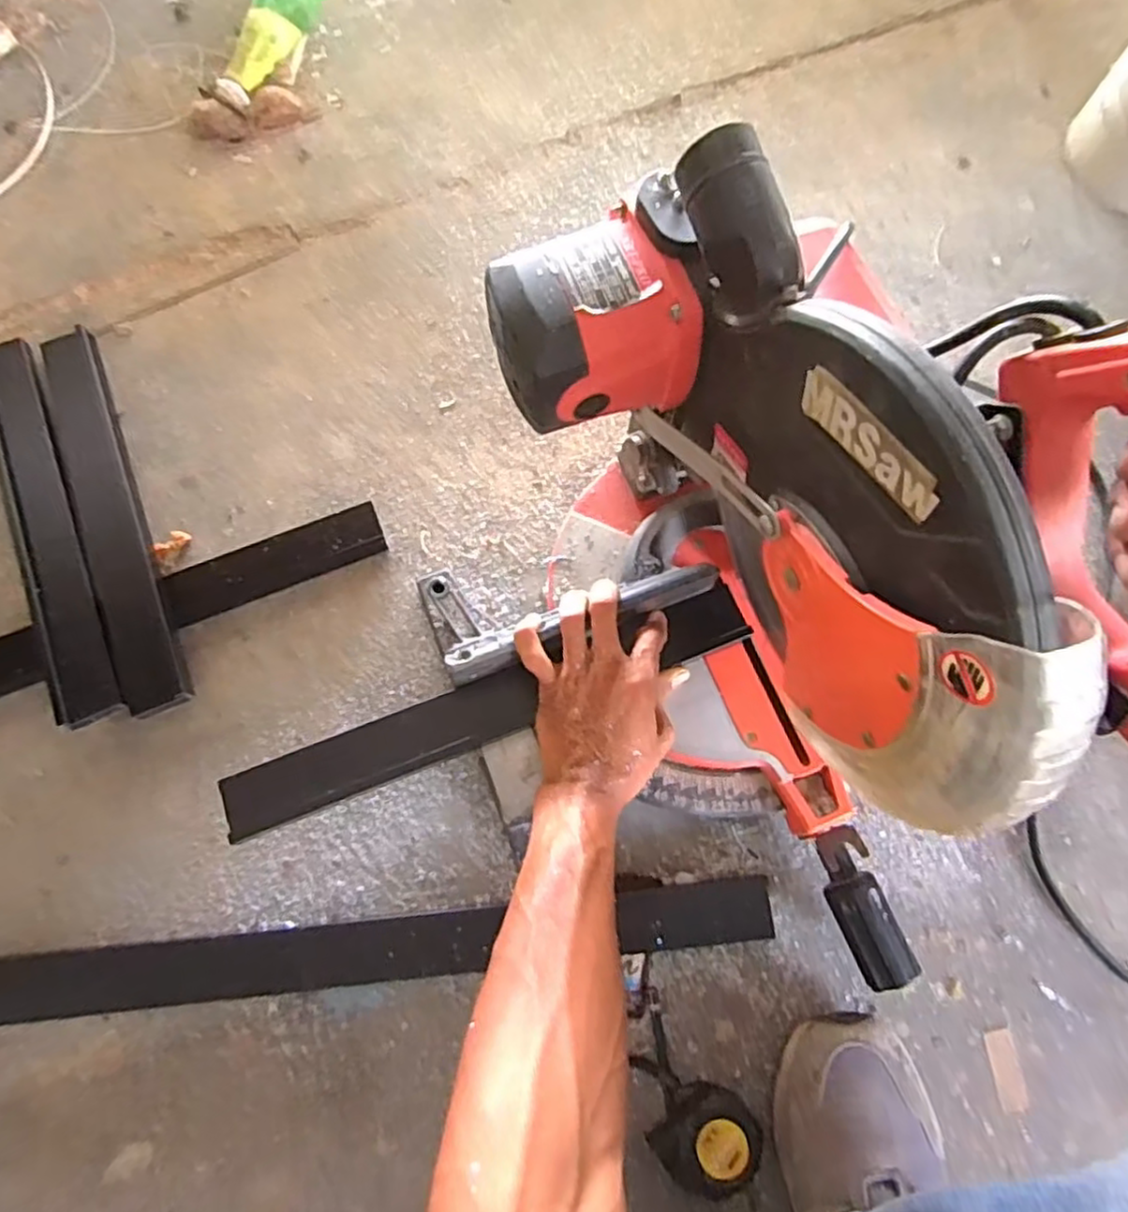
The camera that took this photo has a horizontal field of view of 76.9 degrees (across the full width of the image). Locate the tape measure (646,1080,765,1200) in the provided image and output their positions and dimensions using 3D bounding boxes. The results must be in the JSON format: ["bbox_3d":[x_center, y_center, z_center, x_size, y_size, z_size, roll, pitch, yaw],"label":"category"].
[{"bbox_3d":[0.104,0.380,0.502,0.070,0.043,0.064,1,75,-2],"label":"tape measure"}]

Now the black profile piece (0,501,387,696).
[{"bbox_3d":[-0.340,-0.003,0.615,0.376,0.019,0.050,-24,77,-8],"label":"black profile piece"}]

